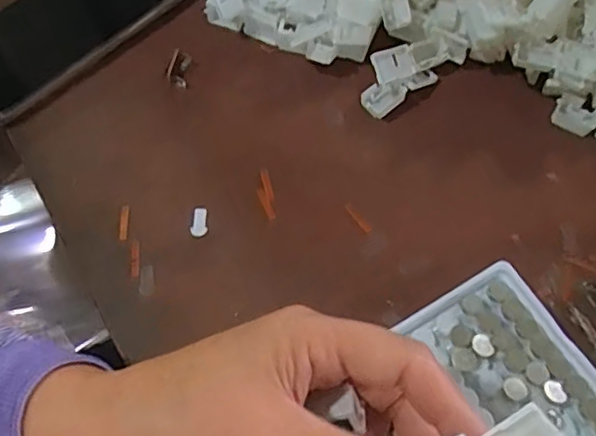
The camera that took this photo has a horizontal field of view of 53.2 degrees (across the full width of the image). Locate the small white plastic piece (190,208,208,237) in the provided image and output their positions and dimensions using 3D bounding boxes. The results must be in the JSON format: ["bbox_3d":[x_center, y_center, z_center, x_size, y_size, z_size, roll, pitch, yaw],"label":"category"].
[{"bbox_3d":[-0.059,0.002,0.356,0.009,0.004,0.018,8,66,6],"label":"small white plastic piece"}]

